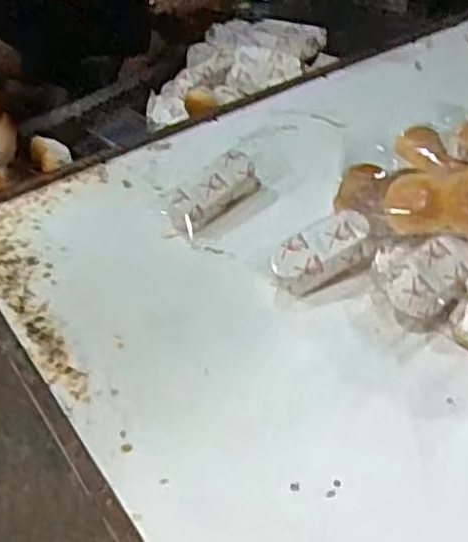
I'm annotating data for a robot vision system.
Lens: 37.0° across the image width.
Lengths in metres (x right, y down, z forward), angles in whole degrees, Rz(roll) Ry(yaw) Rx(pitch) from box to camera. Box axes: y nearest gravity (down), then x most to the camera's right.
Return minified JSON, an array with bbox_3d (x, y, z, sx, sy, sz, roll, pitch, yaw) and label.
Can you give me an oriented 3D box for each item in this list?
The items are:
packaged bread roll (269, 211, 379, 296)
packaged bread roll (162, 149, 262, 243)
[{"bbox_3d":[0.112,-0.025,0.873,0.135,0.040,0.065,-29,50,-9],"label":"packaged bread roll"},{"bbox_3d":[-0.032,-0.105,0.978,0.058,0.057,0.161,29,52,29],"label":"packaged bread roll"}]

